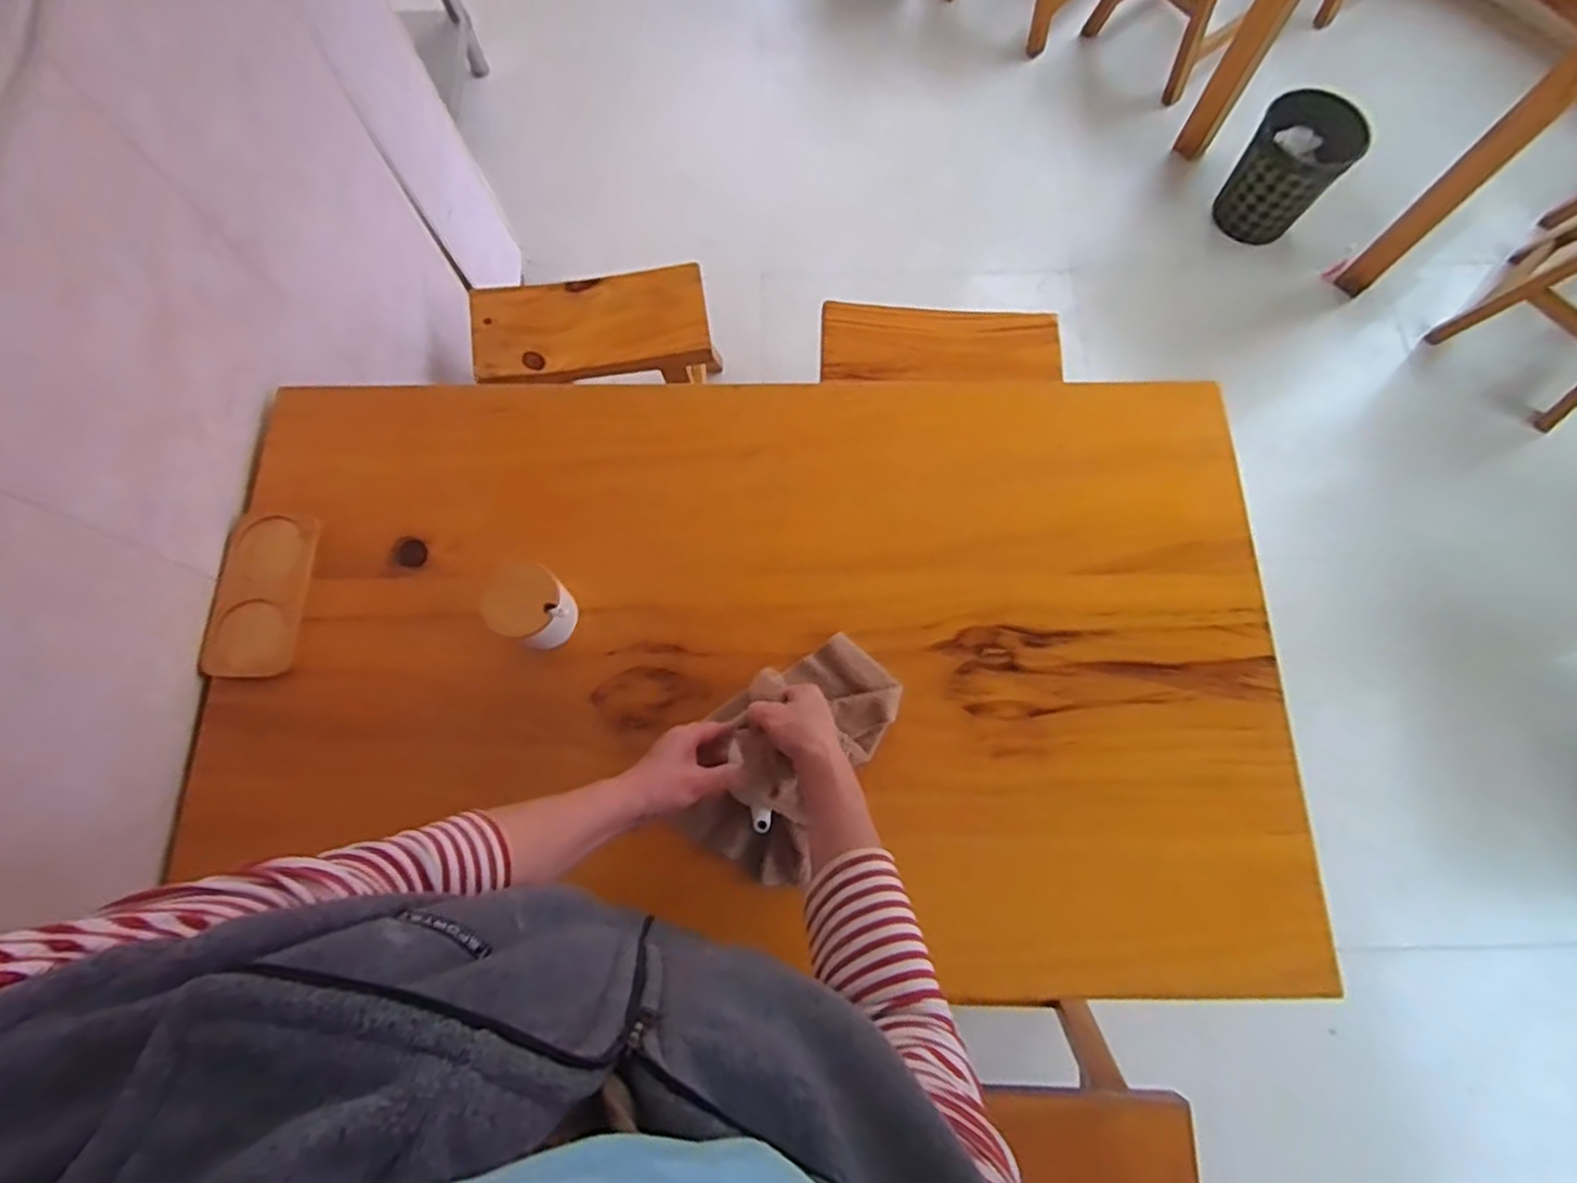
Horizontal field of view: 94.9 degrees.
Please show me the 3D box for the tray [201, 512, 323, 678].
[{"bbox_3d":[-0.590,0.002,0.815,0.093,0.014,0.187,2,73,1],"label":"tray"}]

